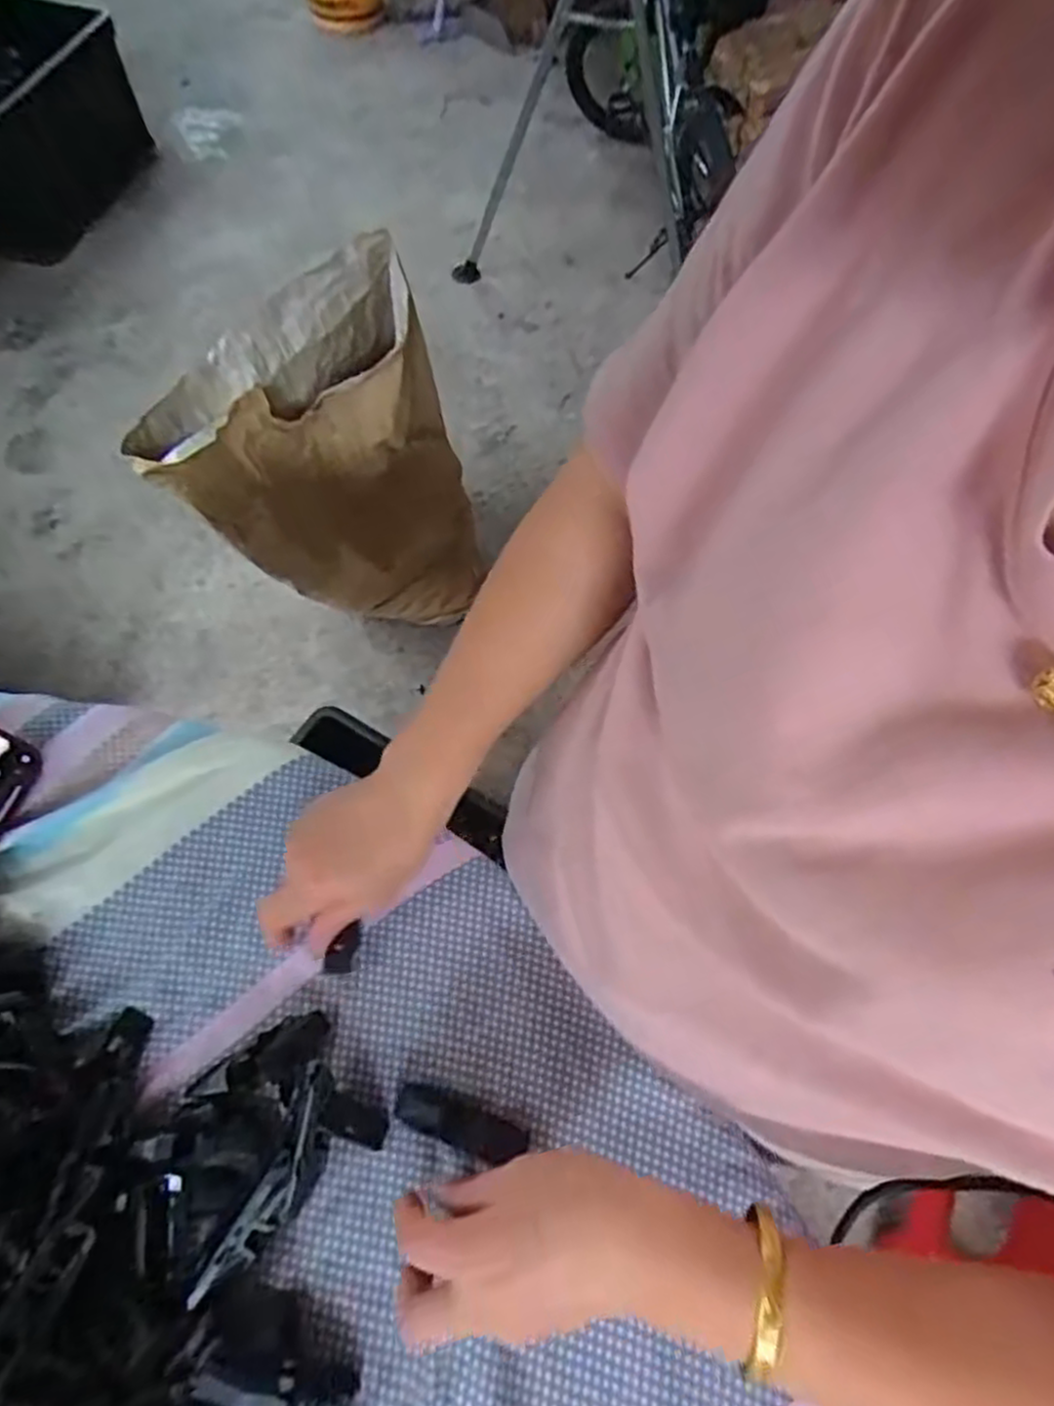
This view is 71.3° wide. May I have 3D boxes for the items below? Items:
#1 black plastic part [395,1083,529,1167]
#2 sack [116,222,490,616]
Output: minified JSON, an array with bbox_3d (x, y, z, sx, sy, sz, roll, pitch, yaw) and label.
[{"bbox_3d":[-0.037,0.231,0.404,0.072,0.006,0.023,22,64,7],"label":"black plastic part"},{"bbox_3d":[-0.312,-0.348,1.177,0.466,0.597,0.181,-18,66,-12],"label":"sack"}]

